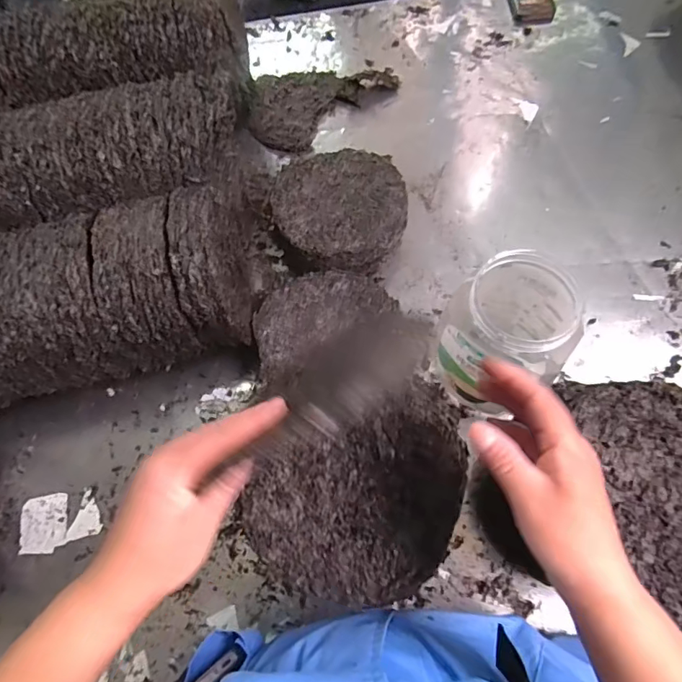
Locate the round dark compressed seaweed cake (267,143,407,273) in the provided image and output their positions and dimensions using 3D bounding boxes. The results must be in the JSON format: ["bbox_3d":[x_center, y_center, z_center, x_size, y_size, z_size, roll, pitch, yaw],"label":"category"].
[{"bbox_3d":[0.001,-0.202,0.740,0.192,0.087,0.205,-1,67,2],"label":"round dark compressed seaweed cake"}]

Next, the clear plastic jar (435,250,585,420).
[{"bbox_3d":[0.191,-0.016,0.546,0.106,0.163,0.124,38,74,16],"label":"clear plastic jar"}]

